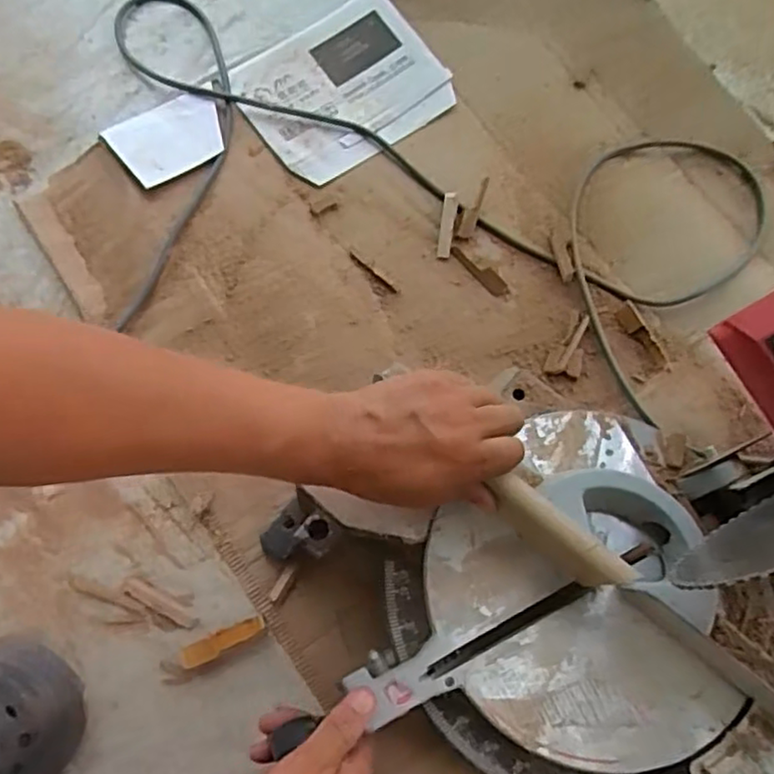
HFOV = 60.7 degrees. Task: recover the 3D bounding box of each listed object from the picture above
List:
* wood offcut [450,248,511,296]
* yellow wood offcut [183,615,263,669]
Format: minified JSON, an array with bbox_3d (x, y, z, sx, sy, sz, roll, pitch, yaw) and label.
[{"bbox_3d":[0.094,-0.116,0.661,0.016,0.004,0.071,-41,77,-12],"label":"wood offcut"},{"bbox_3d":[-0.134,0.209,0.545,0.067,0.016,0.017,-28,74,-9],"label":"yellow wood offcut"}]

